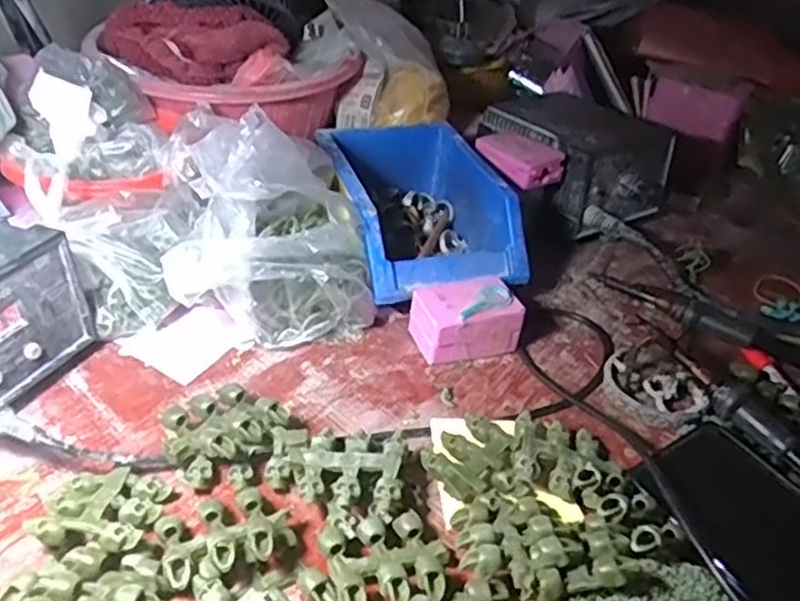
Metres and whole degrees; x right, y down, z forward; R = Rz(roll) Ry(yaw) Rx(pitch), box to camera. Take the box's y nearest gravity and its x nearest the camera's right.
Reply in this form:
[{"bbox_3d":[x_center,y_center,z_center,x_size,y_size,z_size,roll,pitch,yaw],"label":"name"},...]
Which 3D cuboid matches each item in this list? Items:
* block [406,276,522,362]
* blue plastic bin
[{"bbox_3d":[0.046,0.012,0.518,0.070,0.041,0.049,-6,38,-16],"label":"block"},{"bbox_3d":[0.012,-0.069,0.592,0.124,0.077,0.187,-6,38,-17],"label":"blue plastic bin"}]

